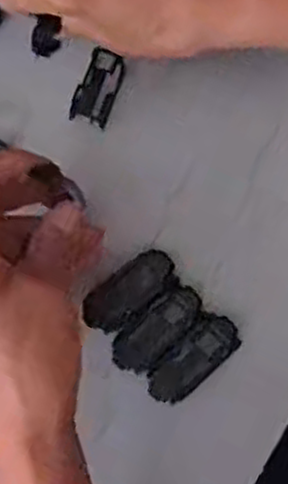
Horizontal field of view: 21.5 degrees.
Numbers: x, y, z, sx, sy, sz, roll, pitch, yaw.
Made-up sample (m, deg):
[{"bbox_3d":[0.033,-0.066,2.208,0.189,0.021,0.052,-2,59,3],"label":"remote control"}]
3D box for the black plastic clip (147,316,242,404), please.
[{"bbox_3d":[0.024,0.057,0.365,0.049,0.011,0.021,-44,80,-10],"label":"black plastic clip"}]

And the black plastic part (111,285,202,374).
[{"bbox_3d":[0.007,0.042,0.366,0.049,0.009,0.022,-42,79,-9],"label":"black plastic part"}]

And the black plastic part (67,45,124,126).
[{"bbox_3d":[-0.025,-0.081,0.397,0.020,0.020,0.037,18,77,5],"label":"black plastic part"}]

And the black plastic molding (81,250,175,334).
[{"bbox_3d":[-0.007,0.024,0.369,0.050,0.006,0.022,-40,79,-9],"label":"black plastic molding"}]

